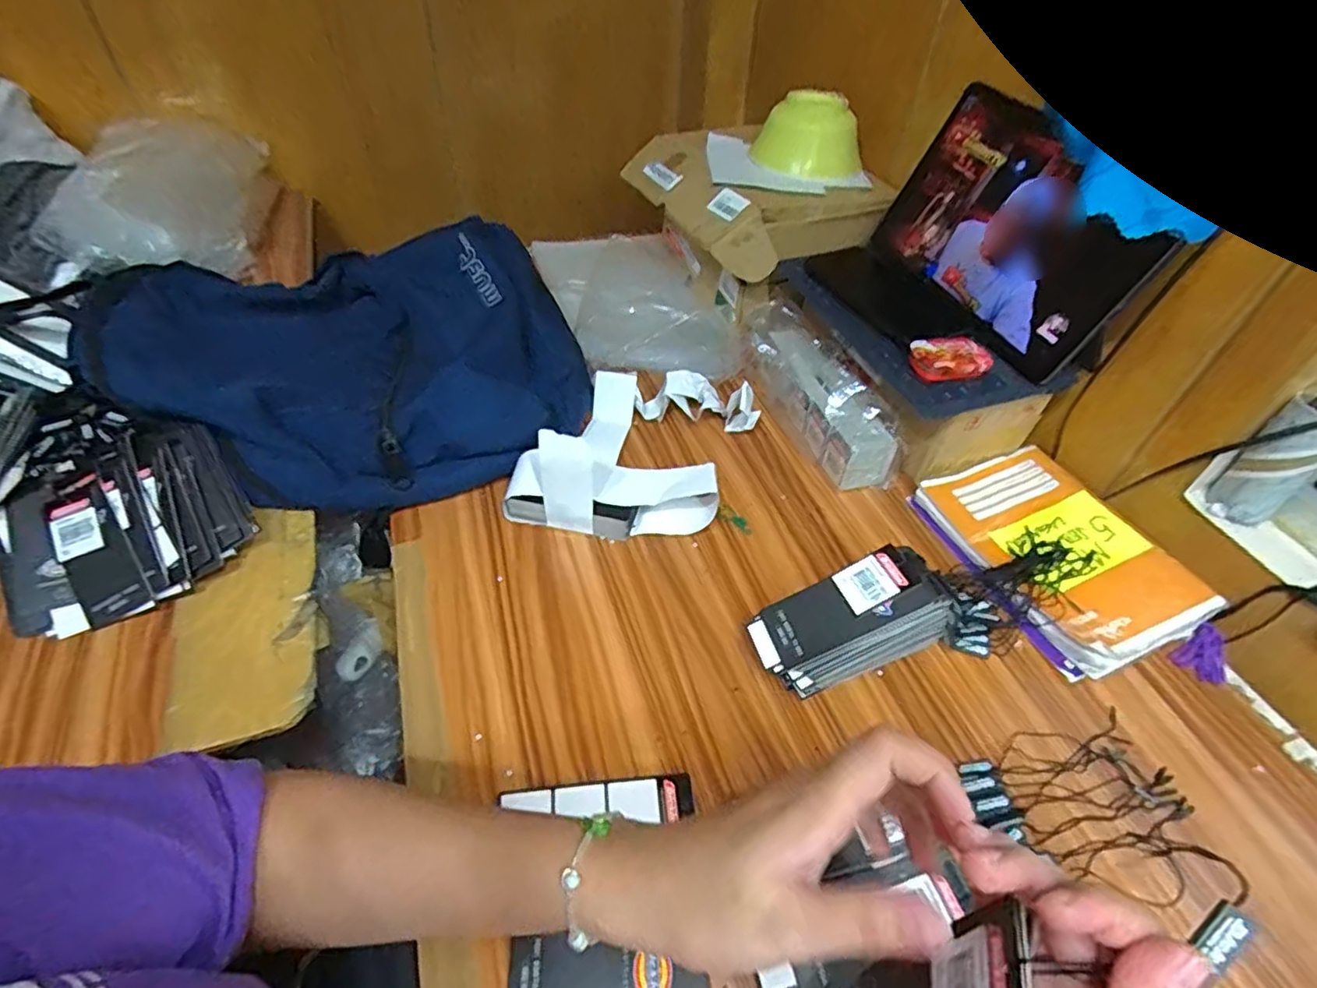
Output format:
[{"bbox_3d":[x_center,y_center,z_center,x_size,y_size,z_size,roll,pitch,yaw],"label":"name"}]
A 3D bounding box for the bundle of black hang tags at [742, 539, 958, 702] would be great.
[{"bbox_3d":[0.140,0.095,0.449,0.137,0.091,0.060,-13,49,-15],"label":"bundle of black hang tags"}]

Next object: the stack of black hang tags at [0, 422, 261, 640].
[{"bbox_3d":[-0.418,0.028,0.486,0.167,0.074,0.131,-32,56,-29],"label":"stack of black hang tags"}]

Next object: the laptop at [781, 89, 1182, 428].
[{"bbox_3d":[0.260,-0.221,0.571,0.161,0.164,0.274,-12,48,-15],"label":"laptop"}]

